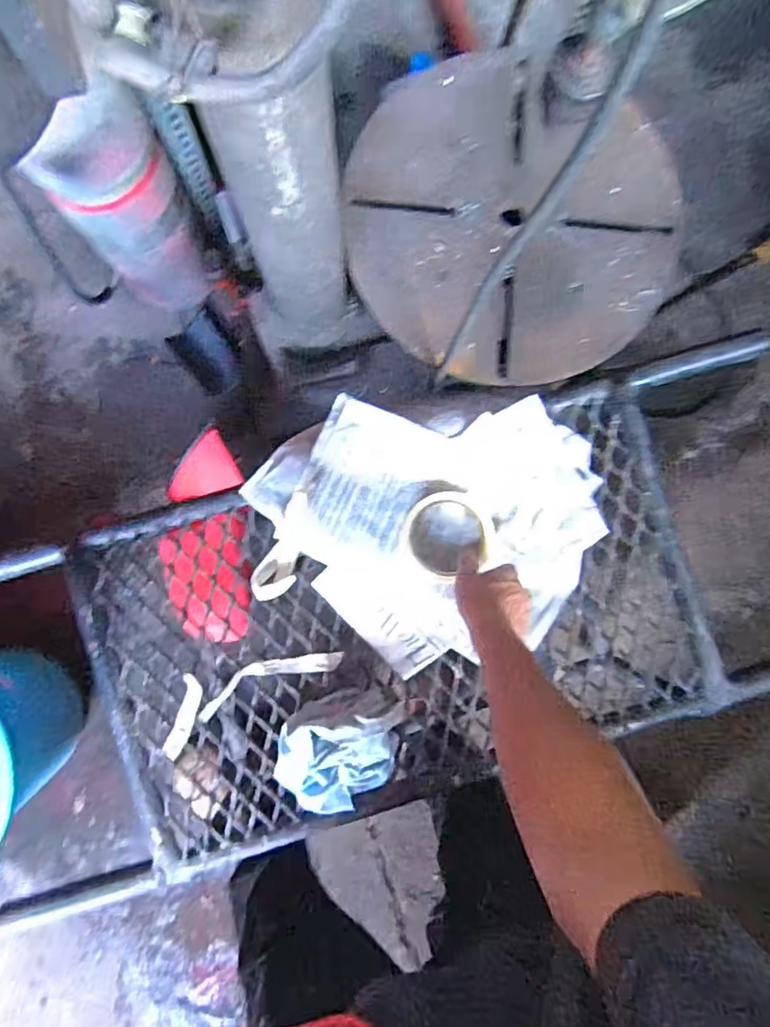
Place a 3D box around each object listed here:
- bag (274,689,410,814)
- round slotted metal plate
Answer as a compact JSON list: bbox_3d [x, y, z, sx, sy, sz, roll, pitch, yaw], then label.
[{"bbox_3d":[-0.048,0.256,0.619,0.126,0.057,0.145,16,88,-3],"label":"bag"},{"bbox_3d":[0.148,-0.341,0.685,0.373,0.030,0.365,0,87,-3],"label":"round slotted metal plate"}]

